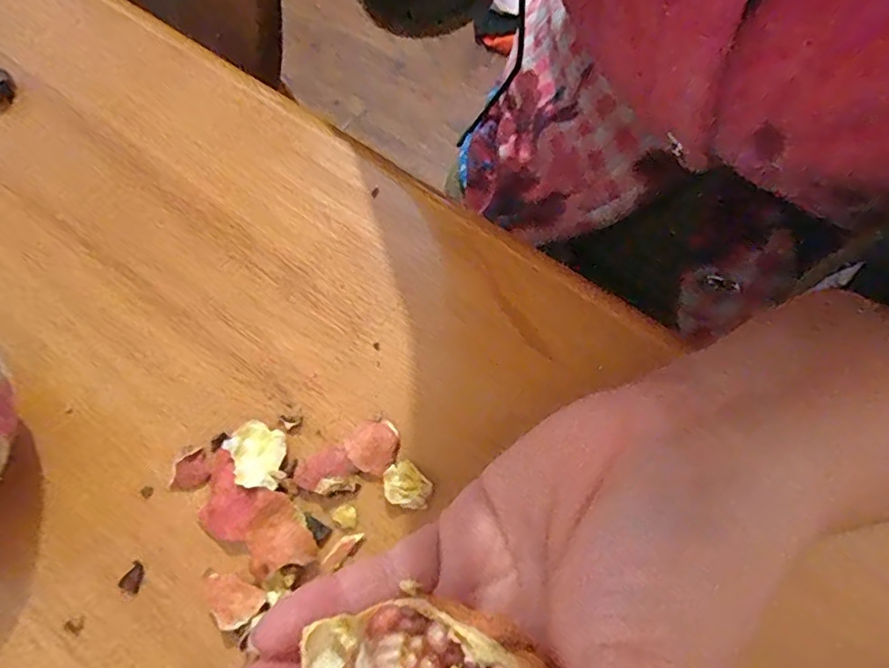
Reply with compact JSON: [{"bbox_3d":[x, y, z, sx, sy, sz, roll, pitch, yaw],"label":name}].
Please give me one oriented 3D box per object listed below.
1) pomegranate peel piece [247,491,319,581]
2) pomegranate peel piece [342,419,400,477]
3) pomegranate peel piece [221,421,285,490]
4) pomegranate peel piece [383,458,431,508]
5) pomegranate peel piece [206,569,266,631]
[{"bbox_3d":[-0.059,0.070,0.199,0.022,0.008,0.025,-22,70,-6],"label":"pomegranate peel piece"},{"bbox_3d":[-0.026,0.042,0.213,0.020,0.004,0.020,-1,70,2],"label":"pomegranate peel piece"},{"bbox_3d":[-0.069,0.045,0.211,0.023,0.009,0.023,11,71,6],"label":"pomegranate peel piece"},{"bbox_3d":[-0.014,0.056,0.207,0.015,0.004,0.019,-43,74,-12],"label":"pomegranate peel piece"},{"bbox_3d":[-0.075,0.092,0.197,0.025,0.008,0.015,21,72,10],"label":"pomegranate peel piece"}]

